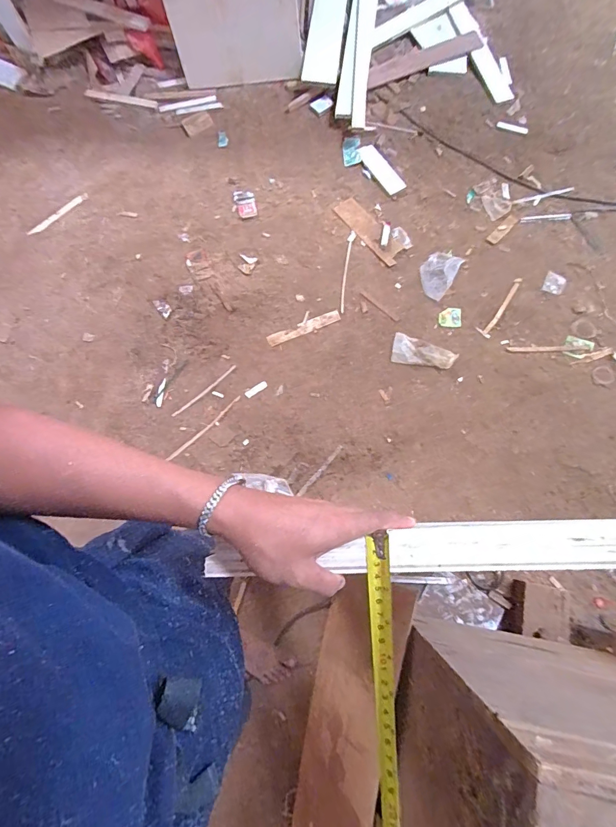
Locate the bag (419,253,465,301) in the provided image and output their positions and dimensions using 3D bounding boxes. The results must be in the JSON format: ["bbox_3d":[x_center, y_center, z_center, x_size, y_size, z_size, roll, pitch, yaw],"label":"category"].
[{"bbox_3d":[0.496,-0.536,1.498,0.126,0.024,0.195,27,76,9],"label":"bag"}]

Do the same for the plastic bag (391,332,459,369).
[{"bbox_3d":[0.416,-0.224,1.405,0.222,0.022,0.108,8,74,4],"label":"plastic bag"}]

